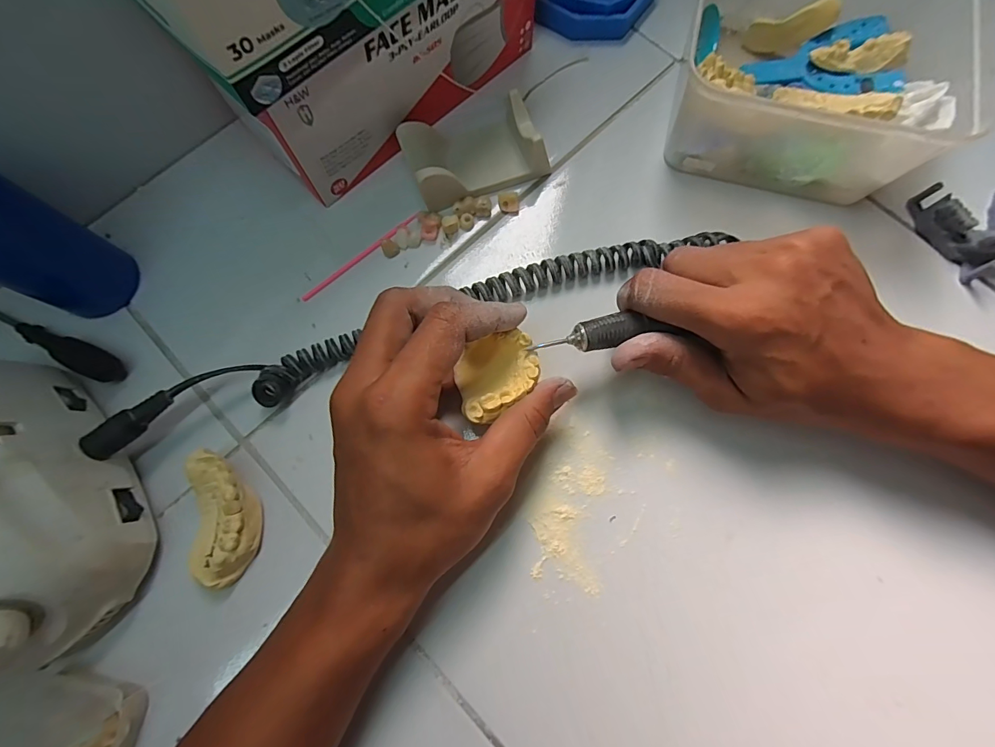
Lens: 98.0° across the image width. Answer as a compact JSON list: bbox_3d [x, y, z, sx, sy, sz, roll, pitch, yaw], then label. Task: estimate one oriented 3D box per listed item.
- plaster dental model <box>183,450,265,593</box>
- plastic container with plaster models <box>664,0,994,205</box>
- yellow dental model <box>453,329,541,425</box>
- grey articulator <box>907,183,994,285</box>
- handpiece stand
[{"bbox_3d":[-0.149,0.078,0.236,0.032,0.023,0.069,-4,75,-1],"label":"plaster dental model"},{"bbox_3d":[0.196,-0.199,0.275,0.157,0.059,0.153,14,76,4],"label":"plastic container with plaster models"},{"bbox_3d":[0.000,0.002,0.232,0.043,0.018,0.042,-14,79,-4],"label":"yellow dental model"},{"bbox_3d":[0.322,-0.099,0.281,0.071,0.026,0.062,-16,76,-5],"label":"grey articulator"},{"bbox_3d":[-0.015,-0.148,0.285,0.087,0.029,0.049,-21,76,-6],"label":"handpiece stand"}]

